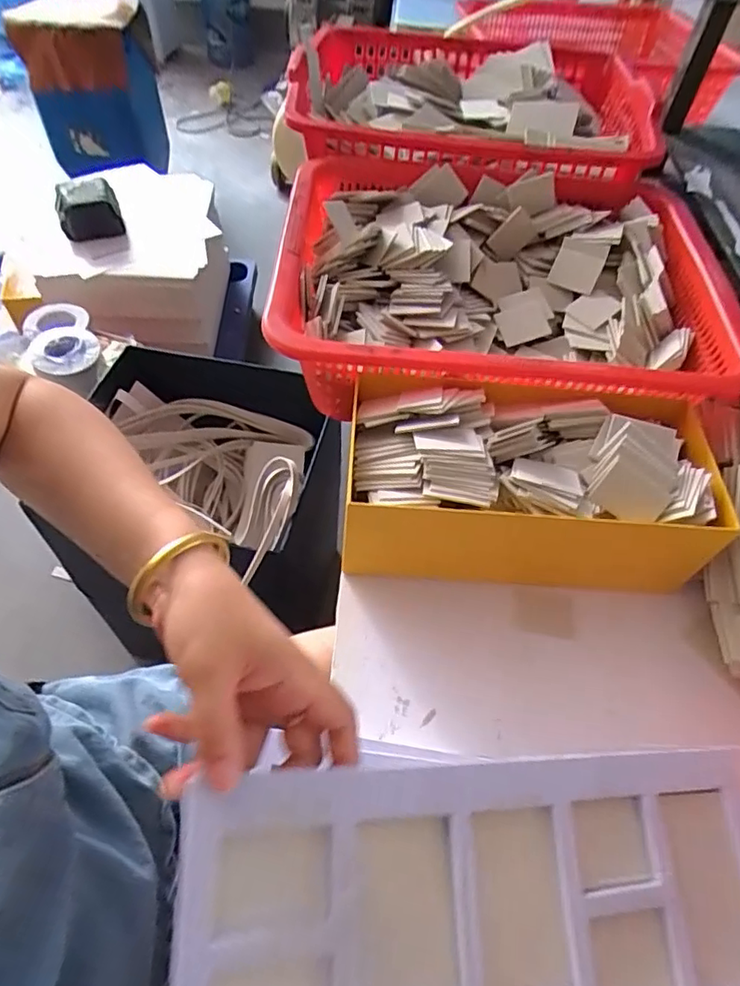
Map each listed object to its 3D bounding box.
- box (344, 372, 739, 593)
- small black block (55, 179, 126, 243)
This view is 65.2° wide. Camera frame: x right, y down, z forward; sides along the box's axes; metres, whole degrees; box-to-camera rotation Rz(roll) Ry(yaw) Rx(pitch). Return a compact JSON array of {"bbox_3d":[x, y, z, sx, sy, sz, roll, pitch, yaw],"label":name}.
[{"bbox_3d":[0.139,-0.009,0.529,0.316,0.133,0.162,4,54,-1],"label":"box"},{"bbox_3d":[-0.661,-0.666,1.361,0.136,0.096,0.143,-18,57,-16],"label":"small black block"}]

